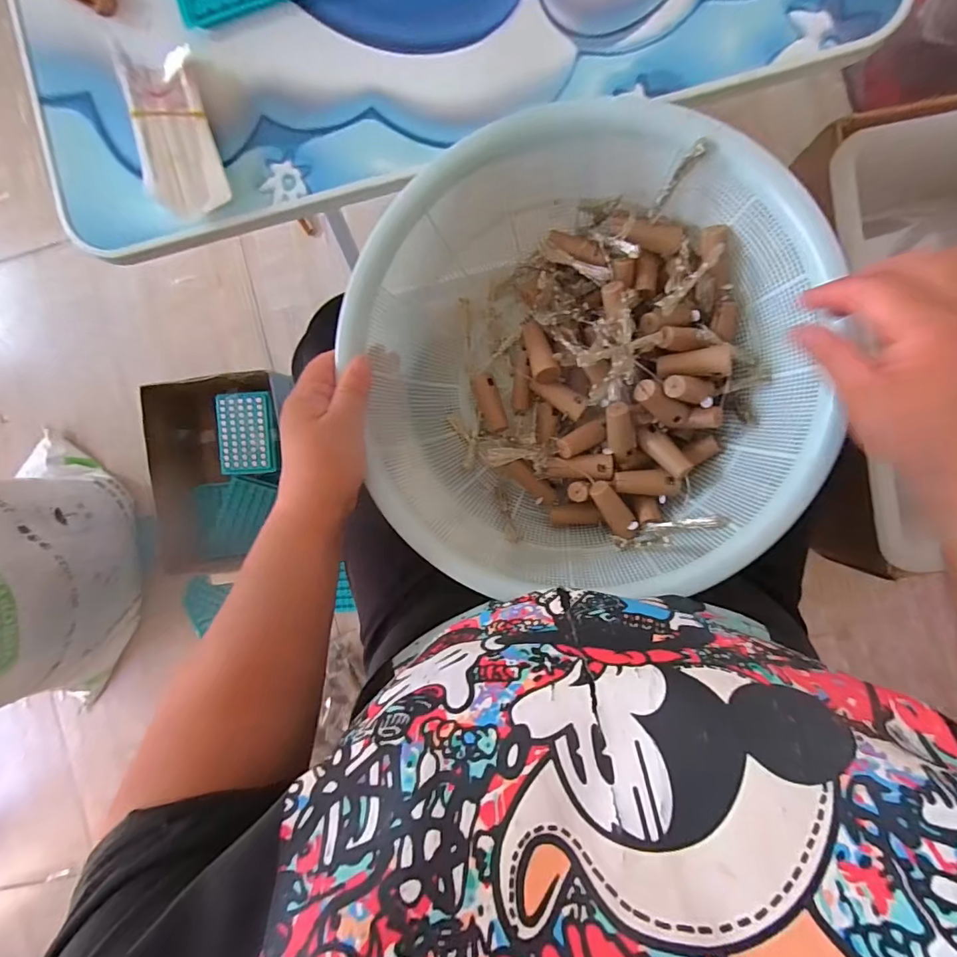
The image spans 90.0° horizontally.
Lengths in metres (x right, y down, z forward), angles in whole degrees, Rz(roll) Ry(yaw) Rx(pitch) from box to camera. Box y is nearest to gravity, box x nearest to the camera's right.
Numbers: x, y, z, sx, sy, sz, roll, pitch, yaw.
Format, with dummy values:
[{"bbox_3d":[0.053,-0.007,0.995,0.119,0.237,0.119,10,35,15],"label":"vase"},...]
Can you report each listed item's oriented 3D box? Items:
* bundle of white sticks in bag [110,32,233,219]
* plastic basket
[{"bbox_3d":[-0.209,-0.238,0.325,0.043,0.025,0.108,-16,91,5],"label":"bundle of white sticks in bag"},{"bbox_3d":[0.070,-0.084,0.369,0.303,0.117,0.314,-3,92,4],"label":"plastic basket"}]

